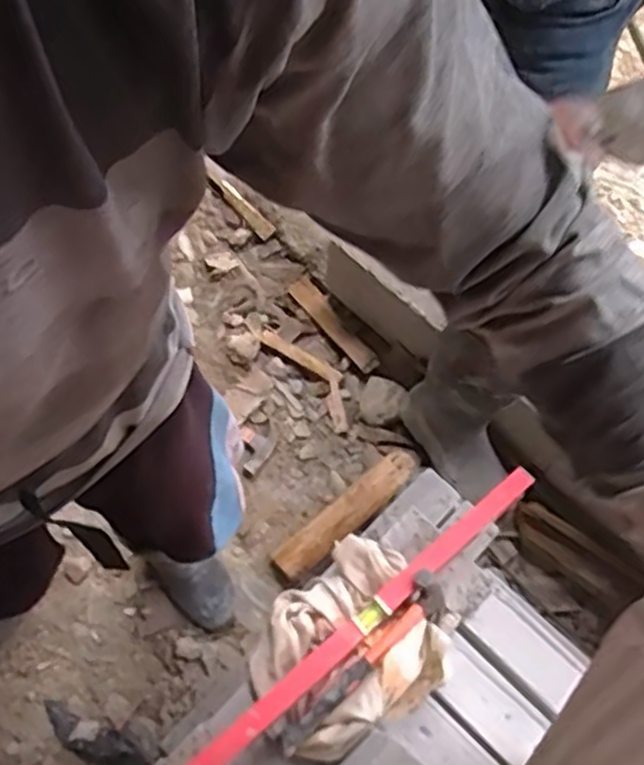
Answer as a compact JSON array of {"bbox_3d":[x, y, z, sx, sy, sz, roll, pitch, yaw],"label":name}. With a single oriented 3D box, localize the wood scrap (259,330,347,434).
[{"bbox_3d":[-0.021,-0.021,1.545,0.079,0.018,0.272,-36,74,-17],"label":"wood scrap"}]

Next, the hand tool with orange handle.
[{"bbox_3d":[0.049,0.335,0.887,0.269,0.057,0.057,-38,74,-17],"label":"hand tool with orange handle"}]

